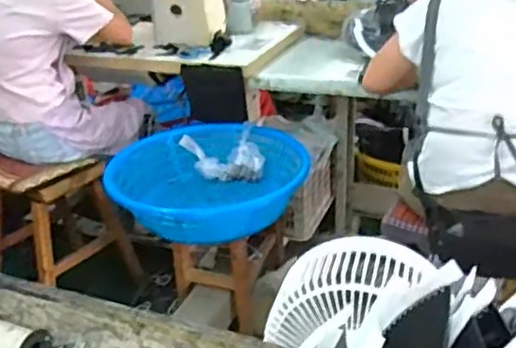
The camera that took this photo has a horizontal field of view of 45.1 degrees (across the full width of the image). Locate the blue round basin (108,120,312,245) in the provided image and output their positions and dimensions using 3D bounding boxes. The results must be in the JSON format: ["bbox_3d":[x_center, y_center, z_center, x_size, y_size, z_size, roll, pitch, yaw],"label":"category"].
[{"bbox_3d":[-0.159,0.005,1.793,0.507,0.170,0.488,-3,26,1],"label":"blue round basin"}]

